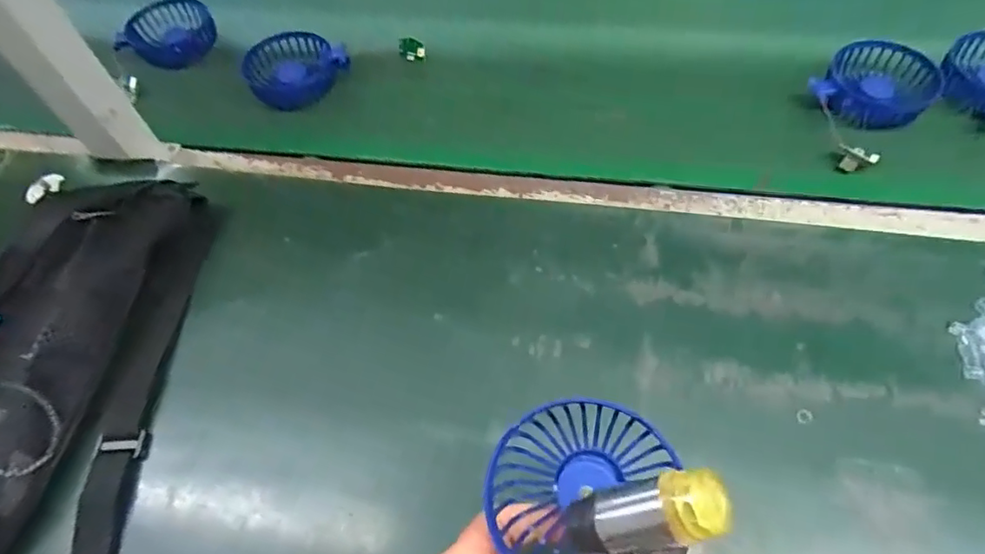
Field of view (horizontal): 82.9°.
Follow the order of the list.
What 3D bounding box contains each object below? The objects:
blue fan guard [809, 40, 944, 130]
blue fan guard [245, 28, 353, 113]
[{"bbox_3d":[0.351,-0.174,0.510,0.090,0.025,0.096,-2,60,3],"label":"blue fan guard"},{"bbox_3d":[-0.200,-0.217,0.590,0.102,0.059,0.068,-12,60,-2],"label":"blue fan guard"}]

